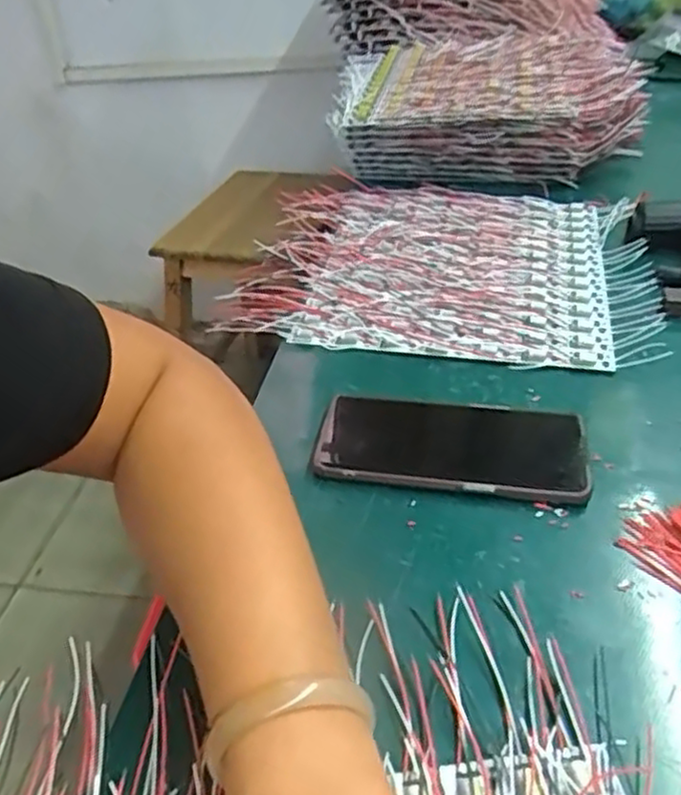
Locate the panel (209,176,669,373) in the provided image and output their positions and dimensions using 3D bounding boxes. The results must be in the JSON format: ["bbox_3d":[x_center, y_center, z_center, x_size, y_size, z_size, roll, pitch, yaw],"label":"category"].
[{"bbox_3d":[0.088,-0.126,0.646,0.345,0.019,0.294,6,40,11],"label":"panel"}]

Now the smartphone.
[{"bbox_3d":[0.069,0.026,0.452,0.162,0.014,0.079,6,40,11],"label":"smartphone"}]

